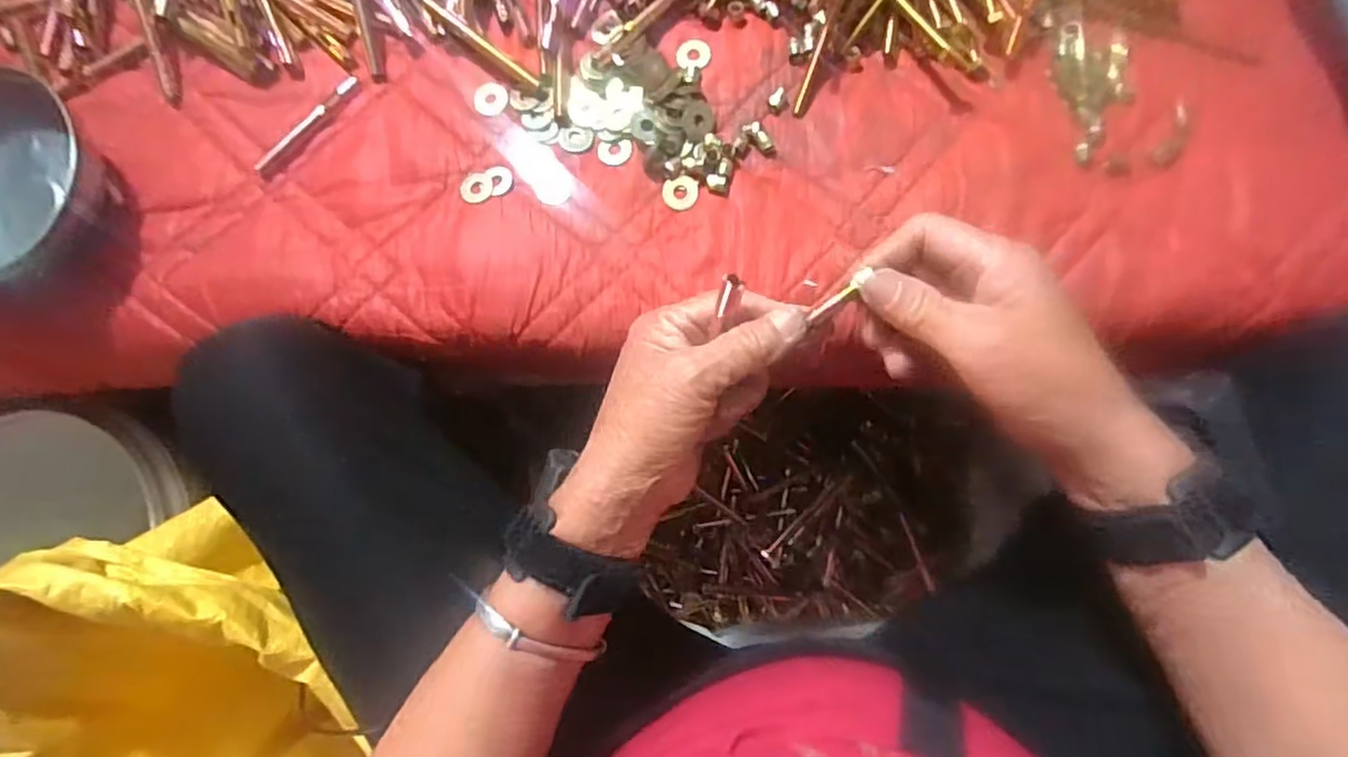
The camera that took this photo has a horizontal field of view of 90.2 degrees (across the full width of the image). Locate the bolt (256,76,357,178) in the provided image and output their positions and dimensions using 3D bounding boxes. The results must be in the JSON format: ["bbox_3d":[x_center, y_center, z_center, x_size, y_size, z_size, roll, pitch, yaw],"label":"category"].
[{"bbox_3d":[-0.242,-0.167,0.442,0.013,0.007,0.087,39,86,9],"label":"bolt"}]

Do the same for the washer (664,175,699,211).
[{"bbox_3d":[0.004,-0.115,0.415,0.022,0.004,0.021,-1,79,4],"label":"washer"}]

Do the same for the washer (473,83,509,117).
[{"bbox_3d":[-0.120,-0.183,0.438,0.023,0.004,0.022,-1,79,4],"label":"washer"}]

